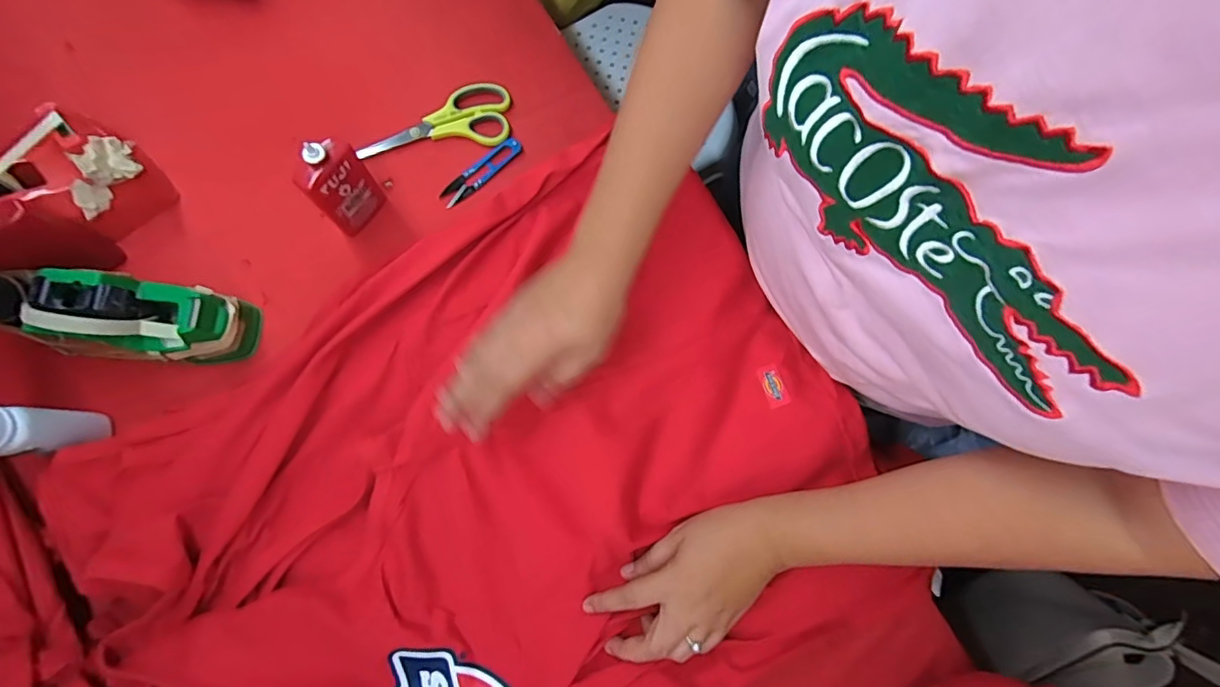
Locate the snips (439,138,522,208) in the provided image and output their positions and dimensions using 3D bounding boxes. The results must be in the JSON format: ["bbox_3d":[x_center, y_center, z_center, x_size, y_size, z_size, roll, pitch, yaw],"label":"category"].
[{"bbox_3d":[-0.138,-0.186,0.554,0.104,0.004,0.026,-40,83,-8],"label":"snips"}]

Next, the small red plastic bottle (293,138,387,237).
[{"bbox_3d":[-0.251,-0.145,0.485,0.018,0.117,0.058,39,81,5],"label":"small red plastic bottle"}]

